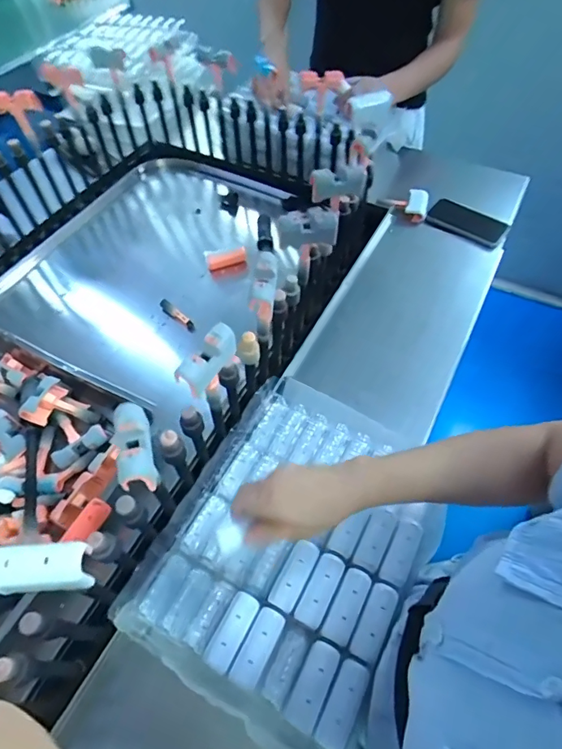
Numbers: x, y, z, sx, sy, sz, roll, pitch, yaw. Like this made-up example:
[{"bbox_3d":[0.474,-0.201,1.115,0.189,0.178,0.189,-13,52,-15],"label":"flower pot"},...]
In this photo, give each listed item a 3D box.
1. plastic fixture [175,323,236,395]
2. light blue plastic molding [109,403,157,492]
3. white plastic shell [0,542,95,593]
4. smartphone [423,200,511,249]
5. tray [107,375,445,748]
[{"bbox_3d":[-0.072,-0.016,0.449,0.025,0.030,0.073,29,63,19],"label":"plastic fixture"},{"bbox_3d":[-0.131,0.065,0.400,0.030,0.032,0.075,-16,59,-8],"label":"light blue plastic molding"},{"bbox_3d":[-0.186,0.147,0.340,0.077,0.027,0.033,-3,58,0],"label":"white plastic shell"},{"bbox_3d":[0.369,-0.302,0.893,0.149,0.012,0.070,30,77,19],"label":"smartphone"},{"bbox_3d":[0.019,0.187,0.538,0.284,0.051,0.369,25,62,17],"label":"tray"}]

